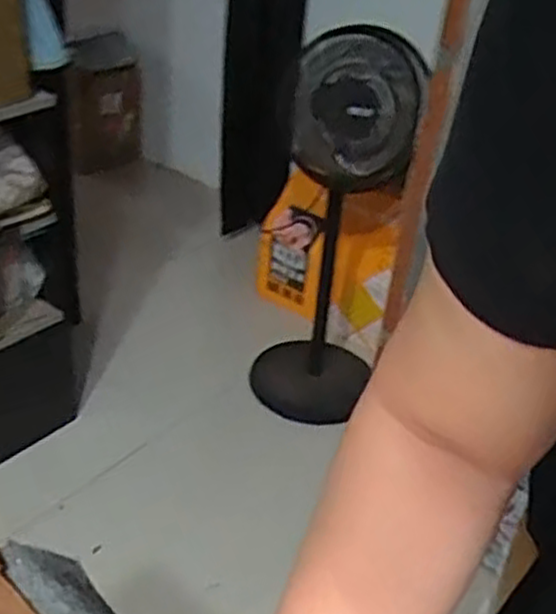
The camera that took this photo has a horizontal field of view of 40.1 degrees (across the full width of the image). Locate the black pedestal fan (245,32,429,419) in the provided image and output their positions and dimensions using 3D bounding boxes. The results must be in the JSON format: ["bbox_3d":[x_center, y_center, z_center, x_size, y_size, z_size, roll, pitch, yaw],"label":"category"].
[{"bbox_3d":[0.135,-0.173,1.840,0.288,0.924,0.353,12,32,9],"label":"black pedestal fan"}]

